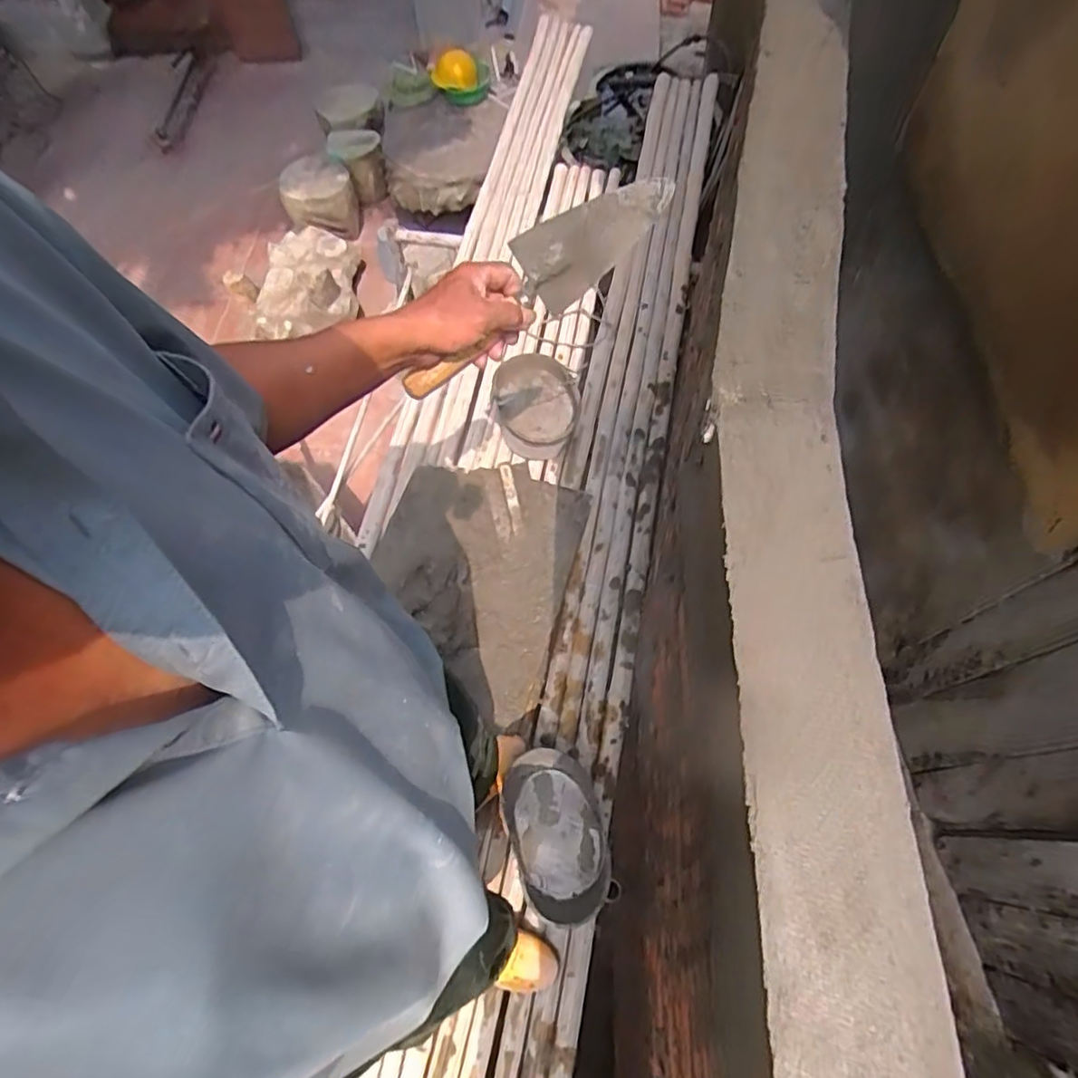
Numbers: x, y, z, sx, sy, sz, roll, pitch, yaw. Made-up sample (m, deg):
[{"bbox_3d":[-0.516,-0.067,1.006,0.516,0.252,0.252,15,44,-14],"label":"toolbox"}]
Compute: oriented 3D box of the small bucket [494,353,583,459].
[{"bbox_3d":[-0.004,-0.355,1.638,0.225,0.134,0.253,-9,66,-3],"label":"small bucket"}]

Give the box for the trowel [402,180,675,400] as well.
[{"bbox_3d":[-0.008,-0.249,0.616,0.302,0.075,0.069,-42,71,-4],"label":"trowel"}]

